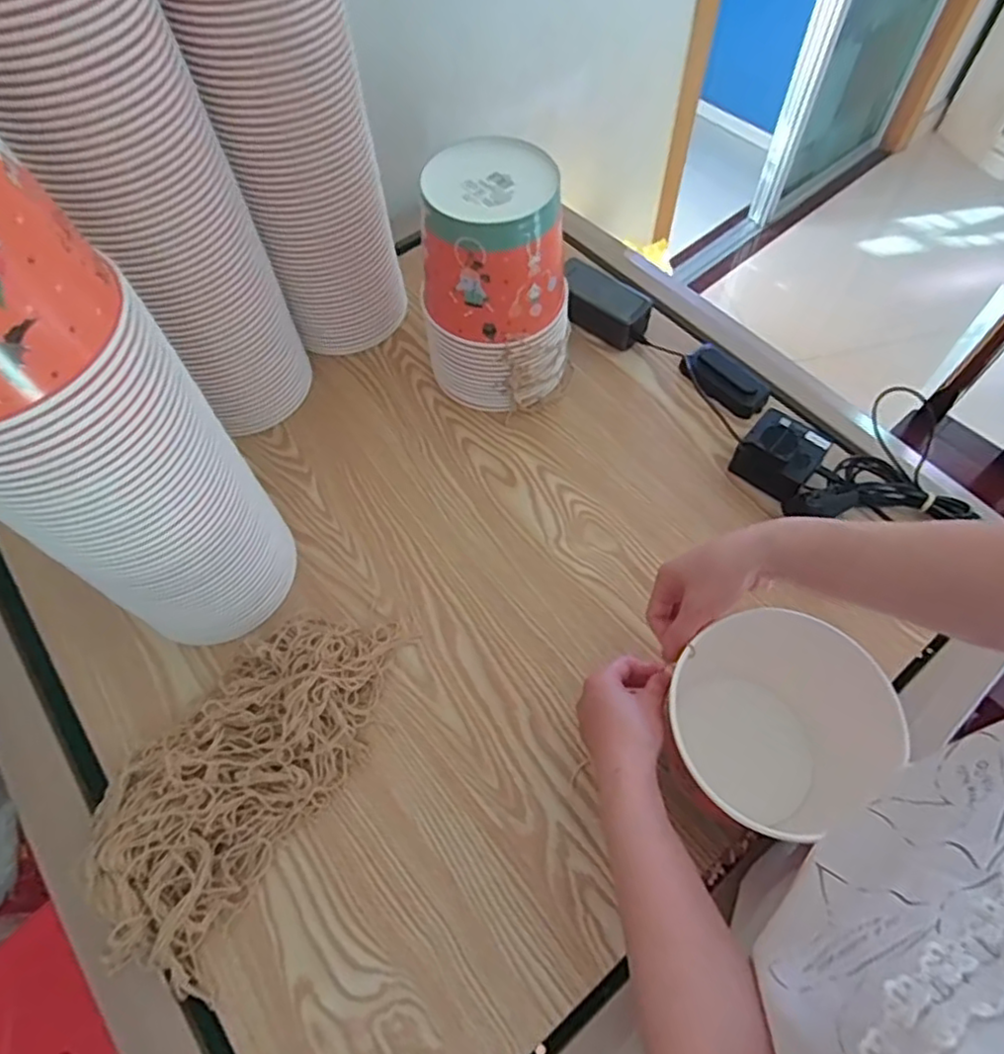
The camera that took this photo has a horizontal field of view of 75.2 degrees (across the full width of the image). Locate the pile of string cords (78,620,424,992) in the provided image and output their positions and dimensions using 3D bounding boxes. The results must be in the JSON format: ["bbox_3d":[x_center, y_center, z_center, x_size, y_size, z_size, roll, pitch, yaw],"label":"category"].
[{"bbox_3d":[-0.224,0.198,0.568,0.156,0.065,0.316,25,65,16],"label":"pile of string cords"}]

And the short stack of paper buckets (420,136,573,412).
[{"bbox_3d":[-0.001,-0.253,0.705,0.142,0.245,0.138,20,64,13],"label":"short stack of paper buckets"}]

